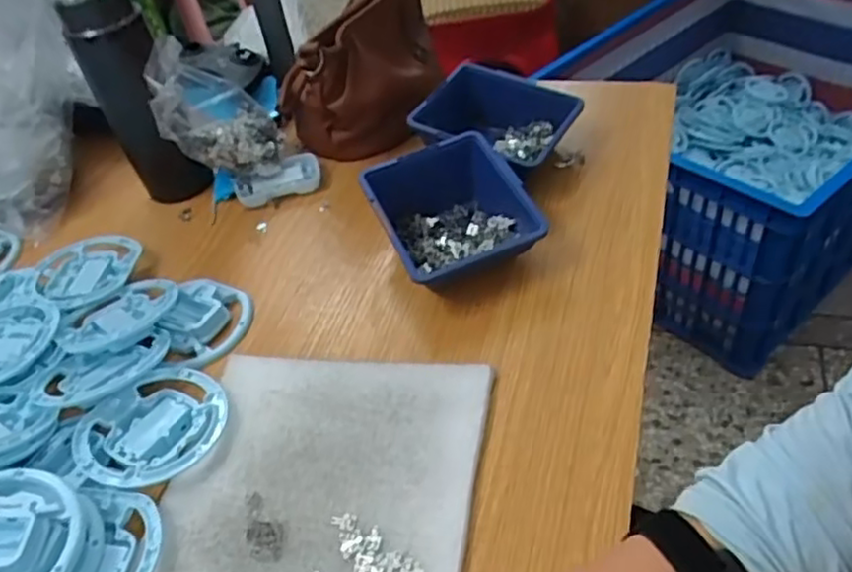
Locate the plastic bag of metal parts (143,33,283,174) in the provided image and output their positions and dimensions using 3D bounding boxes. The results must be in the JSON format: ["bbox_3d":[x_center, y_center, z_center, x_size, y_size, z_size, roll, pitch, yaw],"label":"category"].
[{"bbox_3d":[-0.216,-0.186,0.704,0.107,0.123,0.098,-19,45,-9],"label":"plastic bag of metal parts"}]

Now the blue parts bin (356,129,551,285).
[{"bbox_3d":[0.024,-0.059,0.605,0.121,0.064,0.134,-22,46,-11],"label":"blue parts bin"}]

